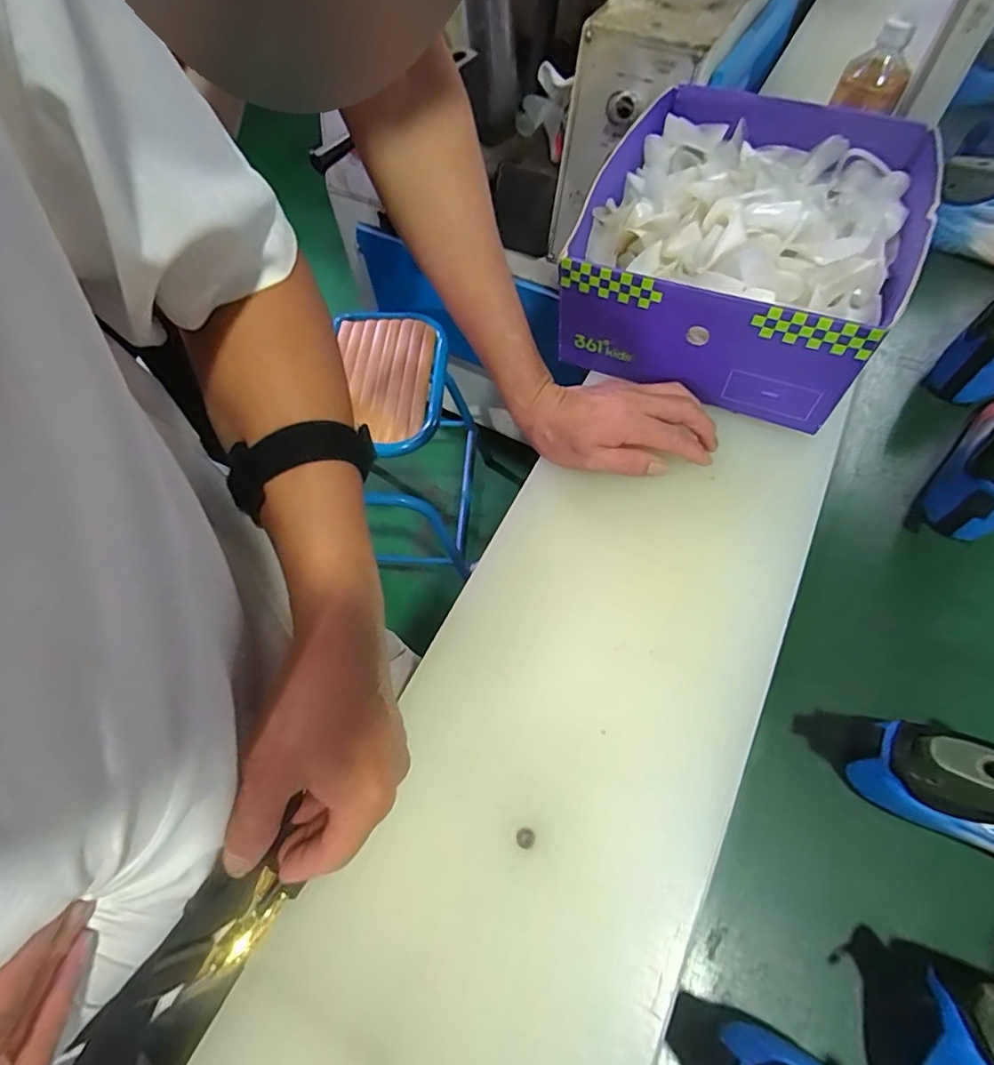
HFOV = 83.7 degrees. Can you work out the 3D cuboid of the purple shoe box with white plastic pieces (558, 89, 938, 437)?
[{"bbox_3d":[0.234,-0.283,0.544,0.284,0.116,0.320,24,66,15],"label":"purple shoe box with white plastic pieces"}]

